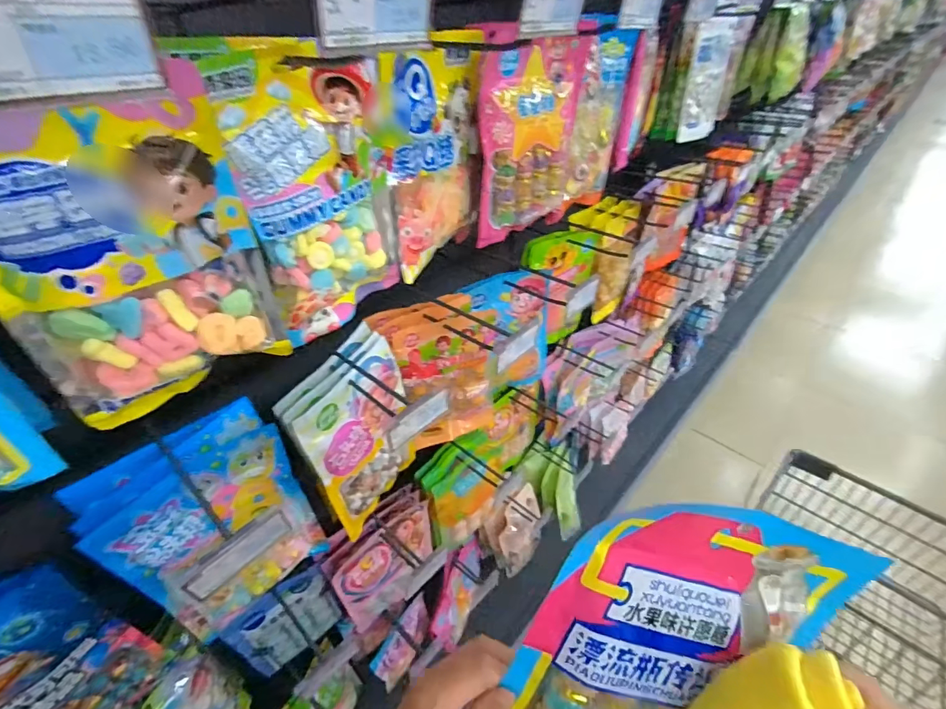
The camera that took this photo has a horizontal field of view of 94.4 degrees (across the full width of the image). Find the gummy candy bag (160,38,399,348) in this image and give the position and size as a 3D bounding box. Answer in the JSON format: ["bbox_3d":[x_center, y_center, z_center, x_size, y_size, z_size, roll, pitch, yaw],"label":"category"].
[{"bbox_3d":[-0.129,-0.138,0.396,0.022,0.235,0.154,24,46,27],"label":"gummy candy bag"}]

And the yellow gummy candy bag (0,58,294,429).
[{"bbox_3d":[-0.234,-0.057,0.305,0.161,0.214,0.029,-29,48,-29],"label":"yellow gummy candy bag"}]

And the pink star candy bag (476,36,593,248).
[{"bbox_3d":[0.076,-0.276,0.577,0.156,0.216,0.041,-33,49,-32],"label":"pink star candy bag"}]

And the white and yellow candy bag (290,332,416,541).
[{"bbox_3d":[-0.144,0.118,0.597,0.037,0.229,0.172,17,44,21],"label":"white and yellow candy bag"}]

